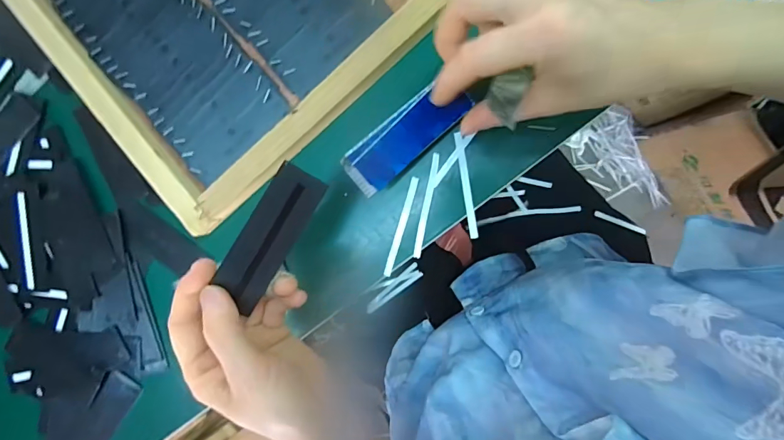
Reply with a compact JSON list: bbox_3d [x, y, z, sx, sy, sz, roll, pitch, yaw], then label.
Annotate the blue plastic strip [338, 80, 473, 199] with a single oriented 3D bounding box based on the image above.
[{"bbox_3d":[0.008,-0.055,0.275,0.089,0.005,0.034,-41,99,8],"label":"blue plastic strip"}]

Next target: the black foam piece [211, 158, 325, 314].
[{"bbox_3d":[-0.071,0.010,0.242,0.031,0.004,0.086,29,94,-27],"label":"black foam piece"}]

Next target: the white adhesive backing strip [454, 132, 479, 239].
[{"bbox_3d":[0.054,-0.025,0.303,0.006,0.004,0.077,-9,94,8],"label":"white adhesive backing strip"}]

